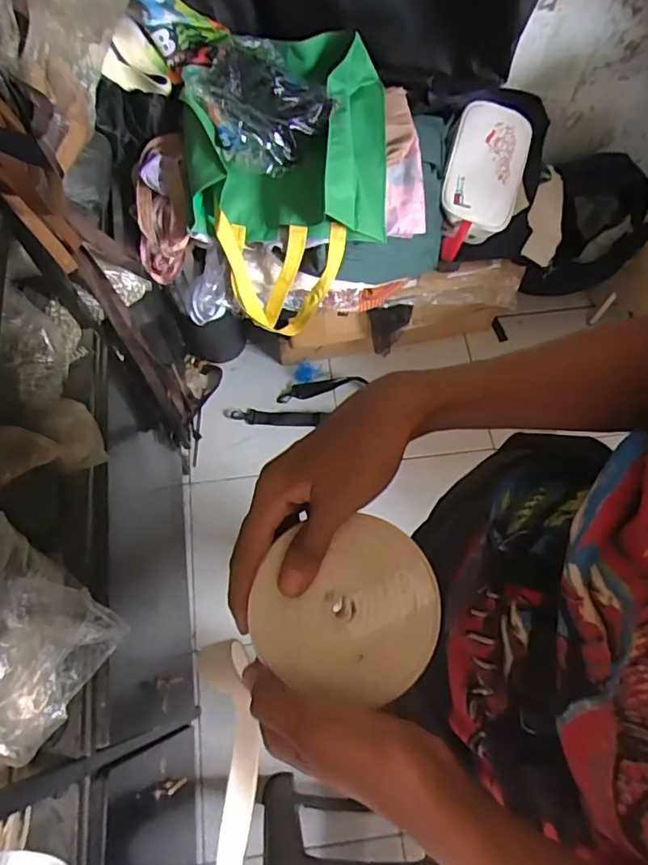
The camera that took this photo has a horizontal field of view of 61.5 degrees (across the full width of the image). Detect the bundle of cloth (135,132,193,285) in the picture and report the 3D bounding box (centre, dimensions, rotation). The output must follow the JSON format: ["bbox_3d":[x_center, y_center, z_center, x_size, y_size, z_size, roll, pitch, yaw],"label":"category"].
[{"bbox_3d":[-0.276,-0.374,0.966,0.105,0.258,0.086,21,40,6],"label":"bundle of cloth"}]

